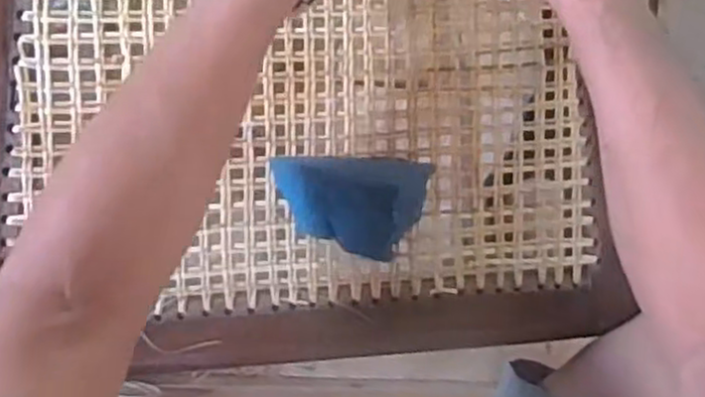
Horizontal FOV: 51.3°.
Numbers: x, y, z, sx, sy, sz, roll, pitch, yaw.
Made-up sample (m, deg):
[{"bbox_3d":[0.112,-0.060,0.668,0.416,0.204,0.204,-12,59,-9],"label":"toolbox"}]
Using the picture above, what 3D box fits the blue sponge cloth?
[{"bbox_3d":[0.001,0.005,0.495,0.109,0.065,0.066,4,90,-9],"label":"blue sponge cloth"}]

